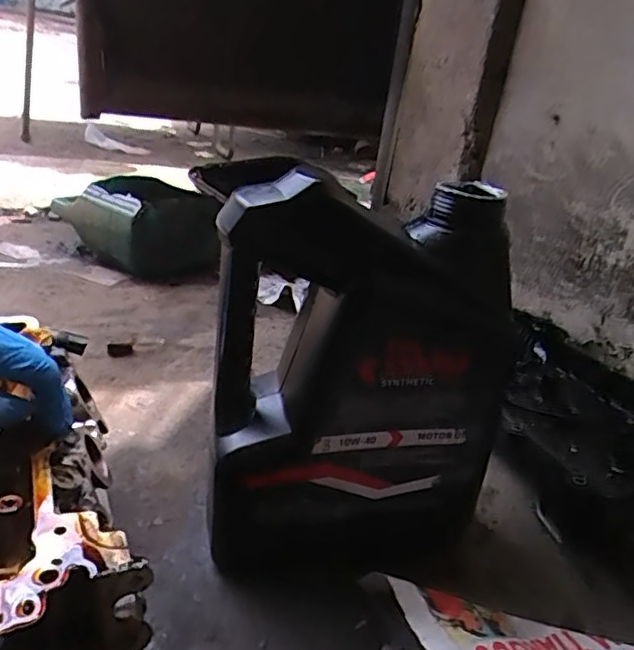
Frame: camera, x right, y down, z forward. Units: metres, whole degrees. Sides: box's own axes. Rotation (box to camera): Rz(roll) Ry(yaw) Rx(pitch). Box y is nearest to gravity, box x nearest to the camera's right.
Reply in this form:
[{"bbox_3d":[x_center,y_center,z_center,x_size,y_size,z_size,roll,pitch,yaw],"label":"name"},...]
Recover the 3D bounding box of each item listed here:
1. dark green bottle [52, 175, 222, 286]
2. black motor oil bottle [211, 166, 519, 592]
[{"bbox_3d":[-0.288,-0.168,1.027,0.292,0.119,0.143,26,30,34],"label":"dark green bottle"},{"bbox_3d":[0.025,0.049,0.423,0.189,0.284,0.095,-1,26,-20],"label":"black motor oil bottle"}]

